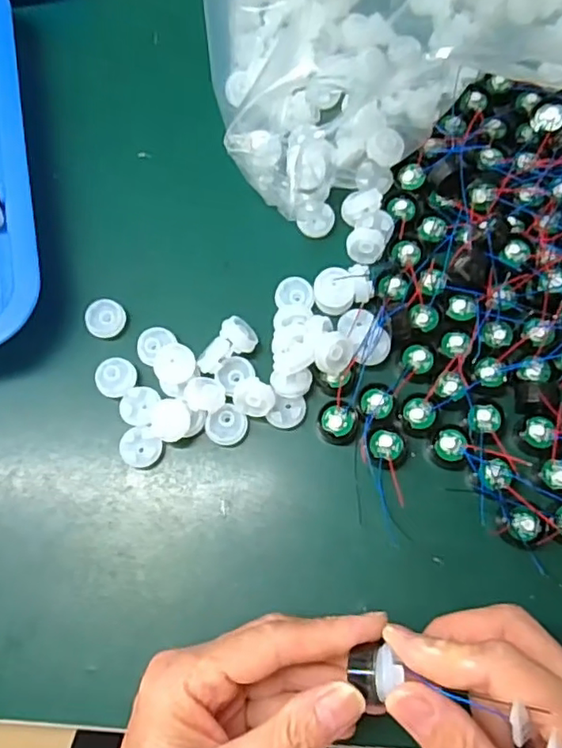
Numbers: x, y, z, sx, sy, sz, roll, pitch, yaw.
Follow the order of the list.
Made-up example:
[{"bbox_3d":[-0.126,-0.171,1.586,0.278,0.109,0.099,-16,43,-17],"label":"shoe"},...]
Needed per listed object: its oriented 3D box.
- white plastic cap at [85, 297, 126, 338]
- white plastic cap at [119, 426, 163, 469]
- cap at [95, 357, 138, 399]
[{"bbox_3d":[-0.096,-0.030,0.330,0.020,0.009,0.021,-1,73,2],"label":"white plastic cap"},{"bbox_3d":[-0.072,0.038,0.306,0.020,0.008,0.020,-1,73,2],"label":"white plastic cap"},{"bbox_3d":[-0.087,0.002,0.316,0.020,0.007,0.021,-1,73,2],"label":"cap"}]

